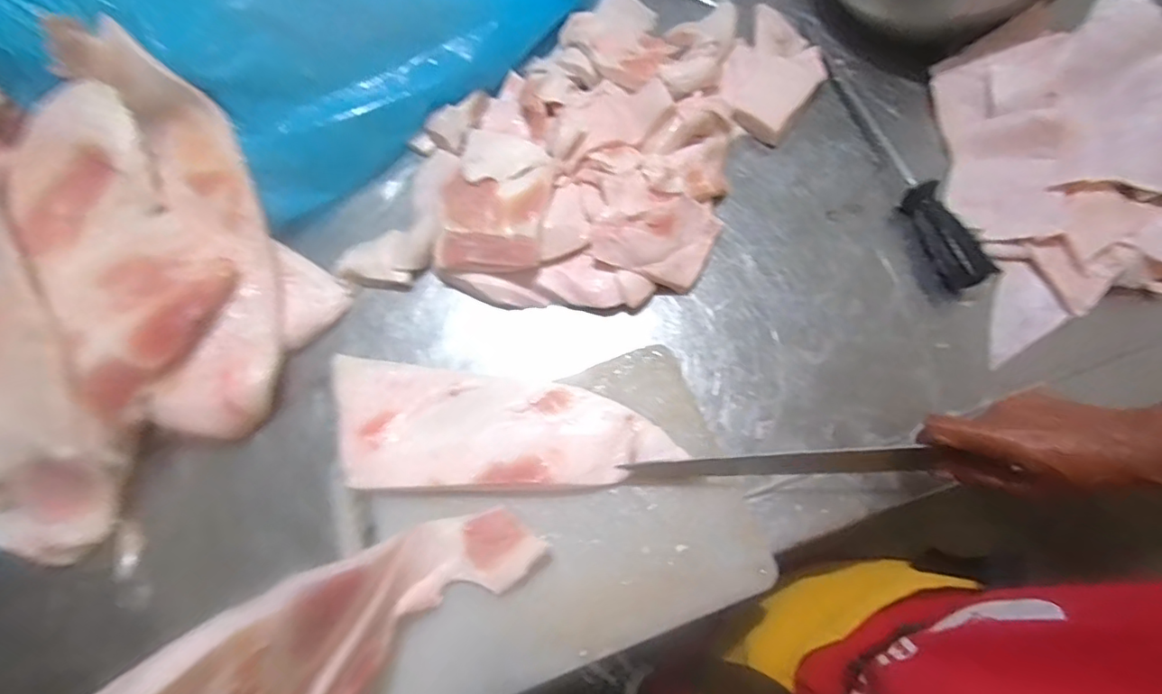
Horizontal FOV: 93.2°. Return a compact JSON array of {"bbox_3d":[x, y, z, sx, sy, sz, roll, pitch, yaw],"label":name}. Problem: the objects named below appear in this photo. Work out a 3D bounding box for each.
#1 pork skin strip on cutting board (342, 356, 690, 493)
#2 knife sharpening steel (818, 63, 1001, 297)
[{"bbox_3d":[-0.082,0.079,0.505,0.323,0.013,0.121,6,56,7],"label":"pork skin strip on cutting board"},{"bbox_3d":[0.355,-0.211,0.615,0.049,0.038,0.327,-20,70,-6],"label":"knife sharpening steel"}]

